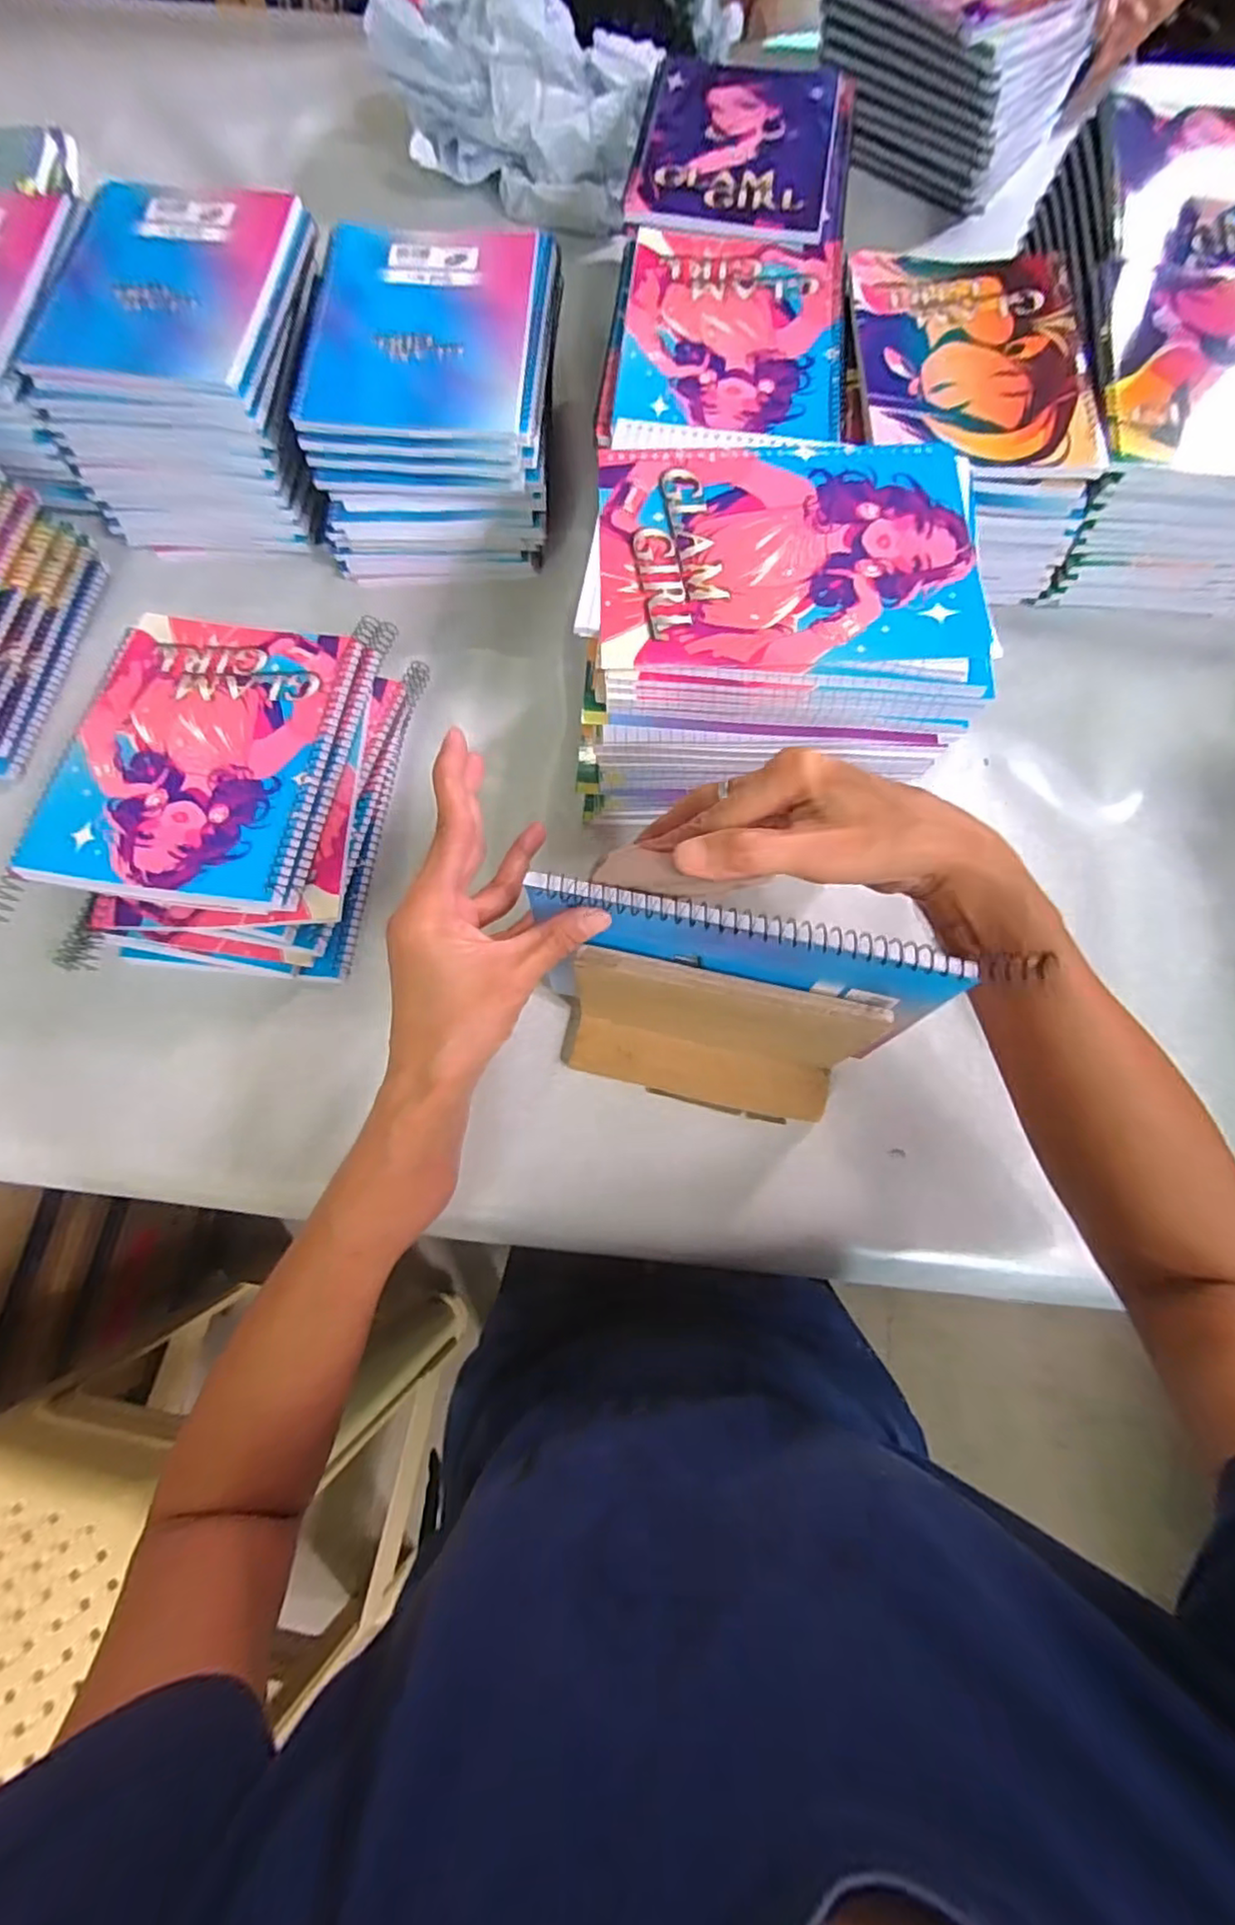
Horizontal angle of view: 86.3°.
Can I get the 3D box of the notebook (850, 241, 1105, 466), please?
[{"bbox_3d":[0.239,-0.414,0.442,0.148,0.009,0.198,0,72,-1],"label":"notebook"}]

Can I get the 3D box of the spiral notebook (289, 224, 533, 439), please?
[{"bbox_3d":[-0.136,-0.443,0.454,0.150,0.007,0.200,2,72,0],"label":"spiral notebook"}]

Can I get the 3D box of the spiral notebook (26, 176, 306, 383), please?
[{"bbox_3d":[-0.325,-0.494,0.476,0.157,0.015,0.188,6,72,1],"label":"spiral notebook"}]

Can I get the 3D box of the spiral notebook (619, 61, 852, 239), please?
[{"bbox_3d":[0.098,-0.627,0.506,0.161,0.009,0.200,7,72,2],"label":"spiral notebook"}]

